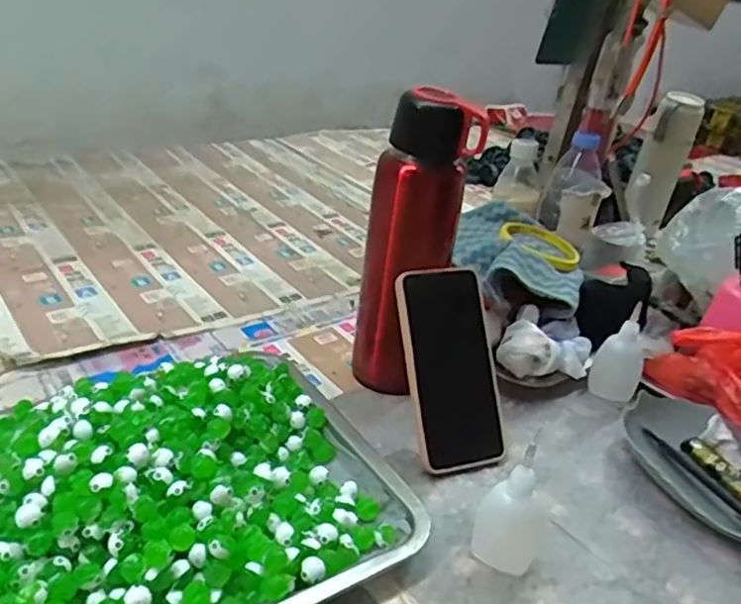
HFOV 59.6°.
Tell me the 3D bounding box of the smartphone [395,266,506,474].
[{"bbox_3d":[0.068,0.054,0.539,0.076,0.162,0.016,-7,-5,-26],"label":"smartphone"}]

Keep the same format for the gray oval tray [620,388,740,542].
[{"bbox_3d":[0.283,0.136,0.541,0.107,0.031,0.163,-14,35,-34],"label":"gray oval tray"}]

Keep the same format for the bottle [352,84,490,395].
[{"bbox_3d":[0.035,-0.044,0.568,0.062,0.270,0.075,-10,33,-29],"label":"bottle"}]

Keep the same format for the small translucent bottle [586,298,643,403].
[{"bbox_3d":[0.247,0.050,0.635,0.046,0.086,0.044,18,30,19],"label":"small translucent bottle"}]

